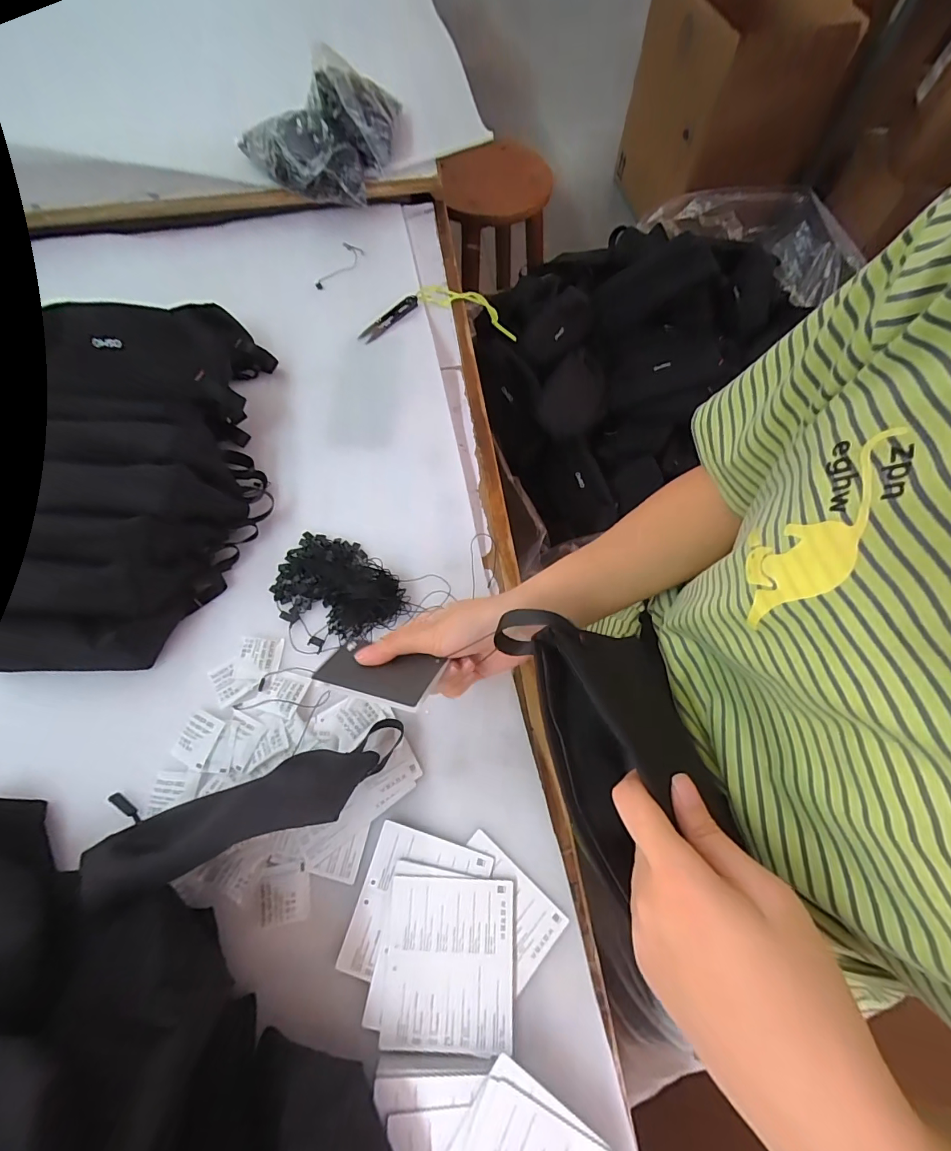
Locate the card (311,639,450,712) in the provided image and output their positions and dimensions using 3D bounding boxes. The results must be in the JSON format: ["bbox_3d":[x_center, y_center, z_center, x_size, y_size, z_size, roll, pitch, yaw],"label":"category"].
[{"bbox_3d":[-0.070,0.068,0.321,0.093,0.005,0.049,7,34,24],"label":"card"}]

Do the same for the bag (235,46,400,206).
[{"bbox_3d":[-0.200,-0.580,0.592,0.217,0.101,0.129,-15,68,-6],"label":"bag"}]

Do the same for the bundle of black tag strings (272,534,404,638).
[{"bbox_3d":[-0.131,0.006,0.428,0.126,0.025,0.091,17,68,7],"label":"bundle of black tag strings"}]

